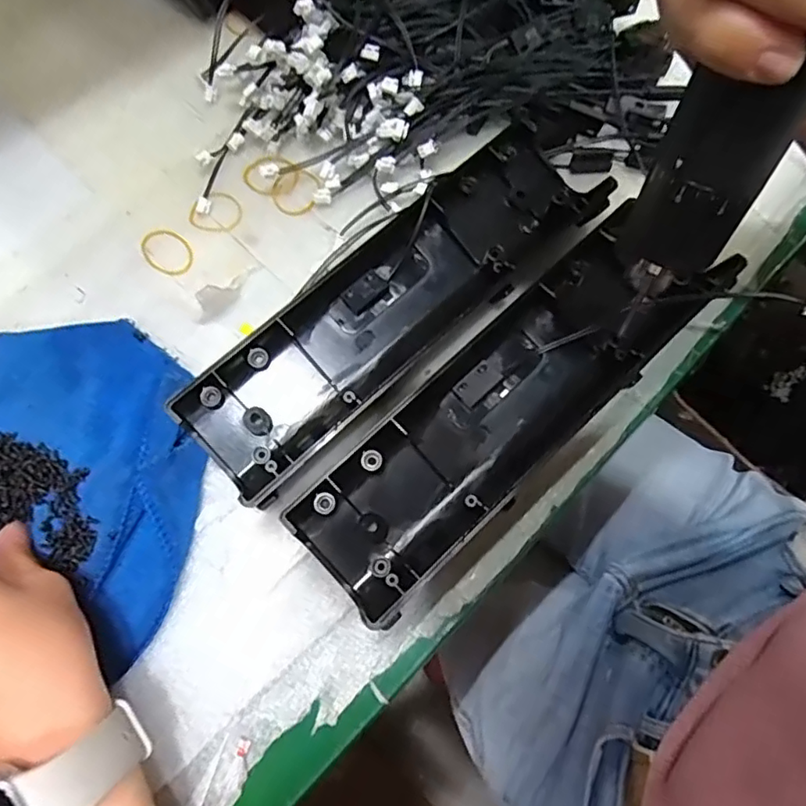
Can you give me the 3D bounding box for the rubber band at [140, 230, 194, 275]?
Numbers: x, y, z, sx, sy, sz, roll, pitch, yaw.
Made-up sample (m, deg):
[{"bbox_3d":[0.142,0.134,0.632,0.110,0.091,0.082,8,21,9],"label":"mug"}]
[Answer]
[{"bbox_3d":[-0.137,-0.088,0.334,0.034,0.004,0.024,35,77,12],"label":"rubber band"}]

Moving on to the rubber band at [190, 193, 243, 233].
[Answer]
[{"bbox_3d":[-0.109,-0.112,0.340,0.026,0.004,0.028,1,79,-3],"label":"rubber band"}]

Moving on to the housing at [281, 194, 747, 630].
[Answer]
[{"bbox_3d":[0.048,-0.004,0.279,0.231,0.037,0.077,-42,75,-10],"label":"housing"}]

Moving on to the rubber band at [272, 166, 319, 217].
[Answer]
[{"bbox_3d":[-0.065,-0.126,0.343,0.027,0.006,0.031,2,76,3],"label":"rubber band"}]

